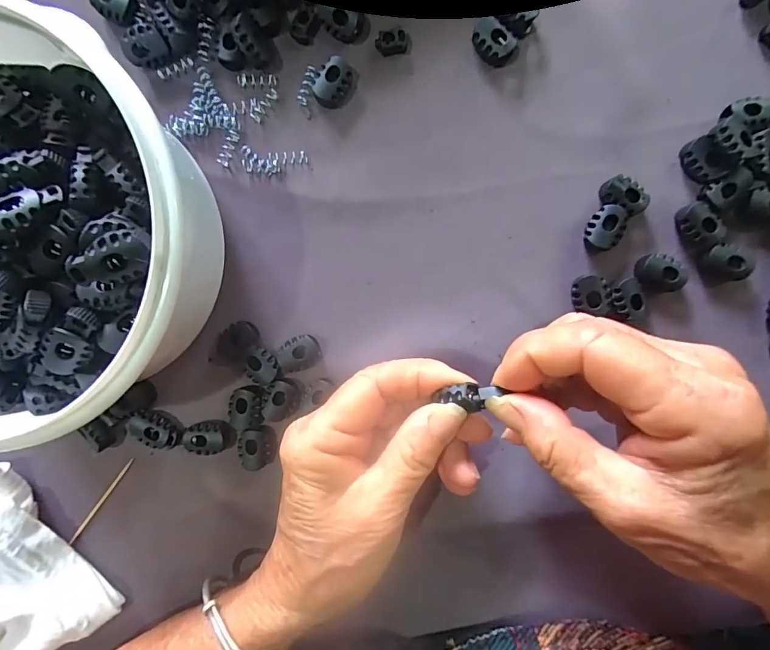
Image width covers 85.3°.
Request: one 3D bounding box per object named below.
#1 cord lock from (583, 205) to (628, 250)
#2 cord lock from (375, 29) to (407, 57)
[{"bbox_3d":[0.109,-0.048,0.207,0.016,0.009,0.022,6,94,2],"label":"cord lock"},{"bbox_3d":[0.003,-0.139,0.207,0.015,0.007,0.010,0,93,2],"label":"cord lock"}]

